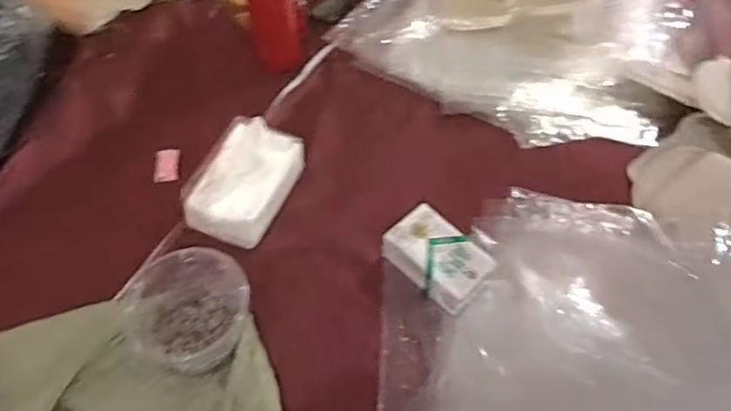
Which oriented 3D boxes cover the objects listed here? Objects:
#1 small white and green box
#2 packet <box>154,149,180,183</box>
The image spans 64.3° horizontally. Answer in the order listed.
[{"bbox_3d":[0.080,0.057,0.639,0.067,0.044,0.108,-38,63,-26],"label":"small white and green box"},{"bbox_3d":[-0.255,-0.052,0.746,0.031,0.010,0.054,-8,54,-7],"label":"packet"}]

